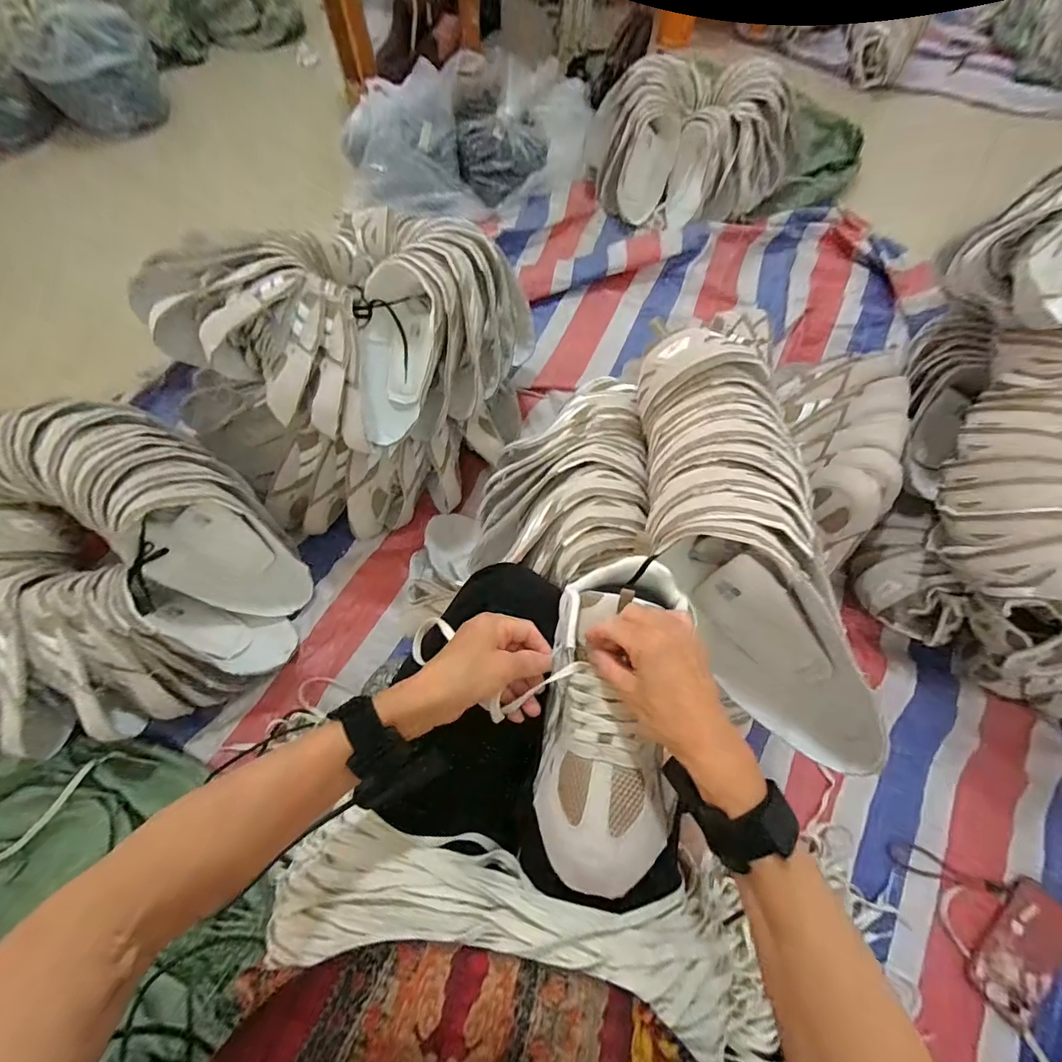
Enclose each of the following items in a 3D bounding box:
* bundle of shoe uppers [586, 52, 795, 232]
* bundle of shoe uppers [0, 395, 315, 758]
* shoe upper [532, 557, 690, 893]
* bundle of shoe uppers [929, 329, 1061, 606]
[{"bbox_3d":[0.381,-0.908,1.089,0.481,0.159,0.387,4,68,-1],"label":"bundle of shoe uppers"},{"bbox_3d":[-0.612,0.055,0.677,0.454,0.179,0.450,1,68,-2],"label":"bundle of shoe uppers"},{"bbox_3d":[0.070,0.137,0.384,0.109,0.065,0.258,11,59,2],"label":"shoe upper"},{"bbox_3d":[0.631,-0.077,0.575,0.153,0.120,0.339,27,70,9],"label":"bundle of shoe uppers"}]

